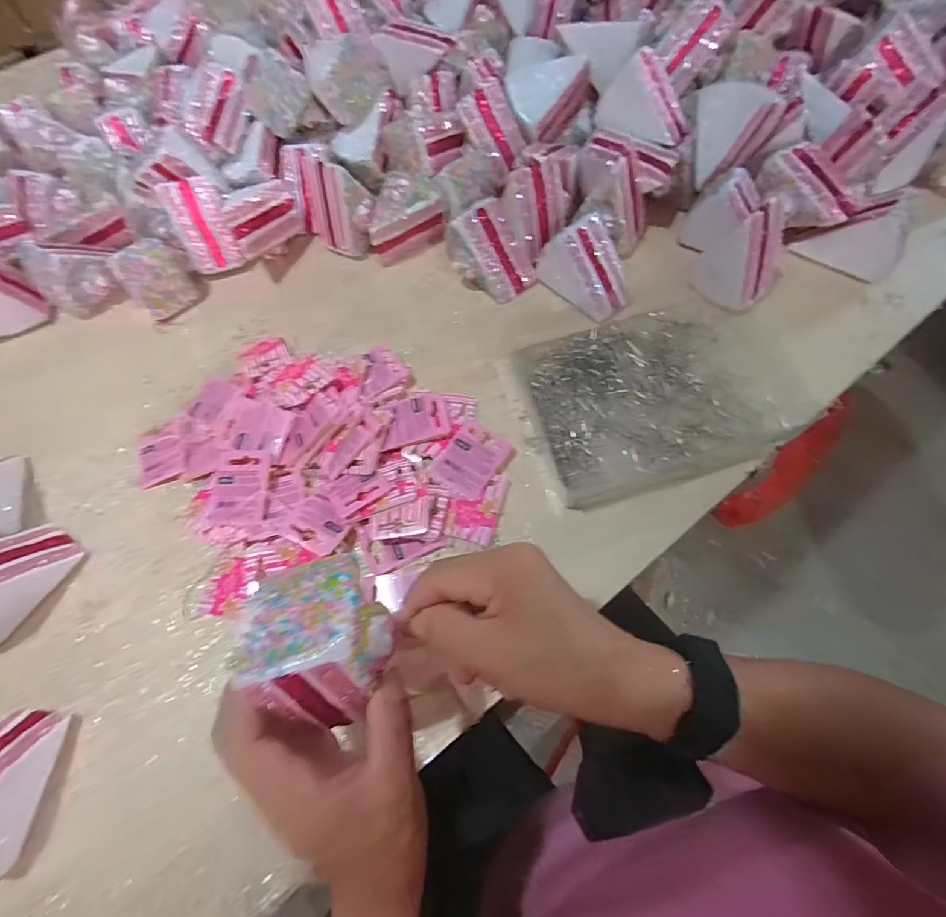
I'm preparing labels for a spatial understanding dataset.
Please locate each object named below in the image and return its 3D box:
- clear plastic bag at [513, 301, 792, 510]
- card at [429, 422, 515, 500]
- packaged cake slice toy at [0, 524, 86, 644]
[{"bbox_3d":[0.158,-0.067,0.426,0.214,0.008,0.181,-16,63,-4],"label":"clear plastic bag"},{"bbox_3d":[0.000,0.000,0.405,0.048,0.009,0.063,30,69,17],"label":"card"},{"bbox_3d":[-0.363,0.086,0.362,0.056,0.062,0.087,23,67,15],"label":"packaged cake slice toy"}]

